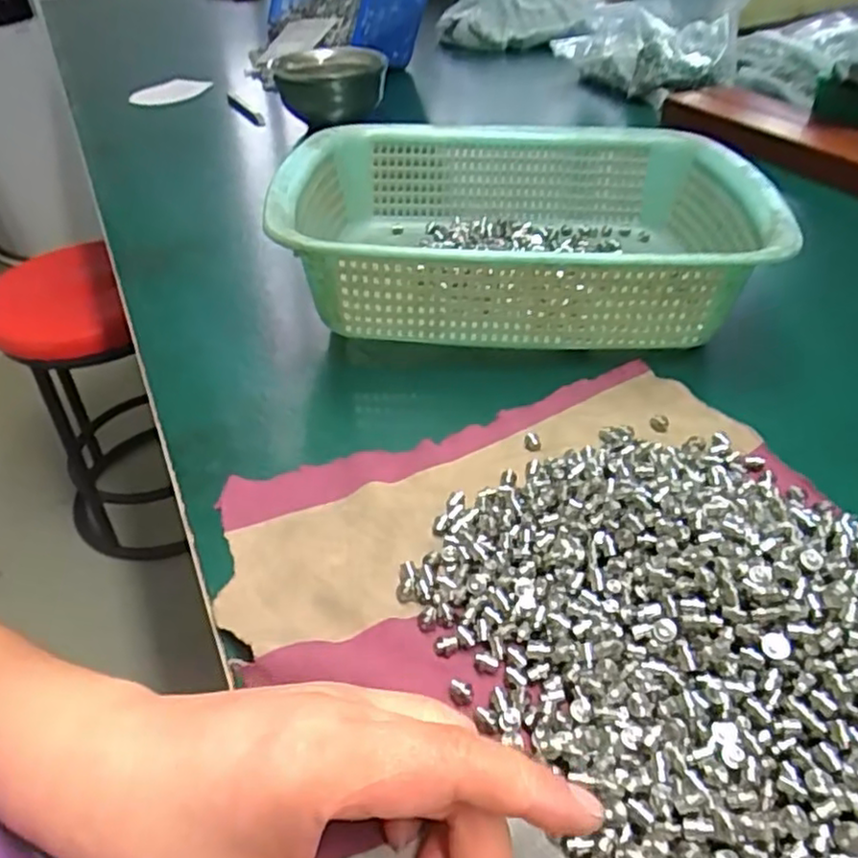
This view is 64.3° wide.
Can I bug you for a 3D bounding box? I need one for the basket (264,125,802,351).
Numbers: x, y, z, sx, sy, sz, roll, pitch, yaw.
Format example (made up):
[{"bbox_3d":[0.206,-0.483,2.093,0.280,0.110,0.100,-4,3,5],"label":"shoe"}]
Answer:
[{"bbox_3d":[0.059,-0.134,0.441,0.284,0.082,0.208,0,41,6],"label":"basket"}]

